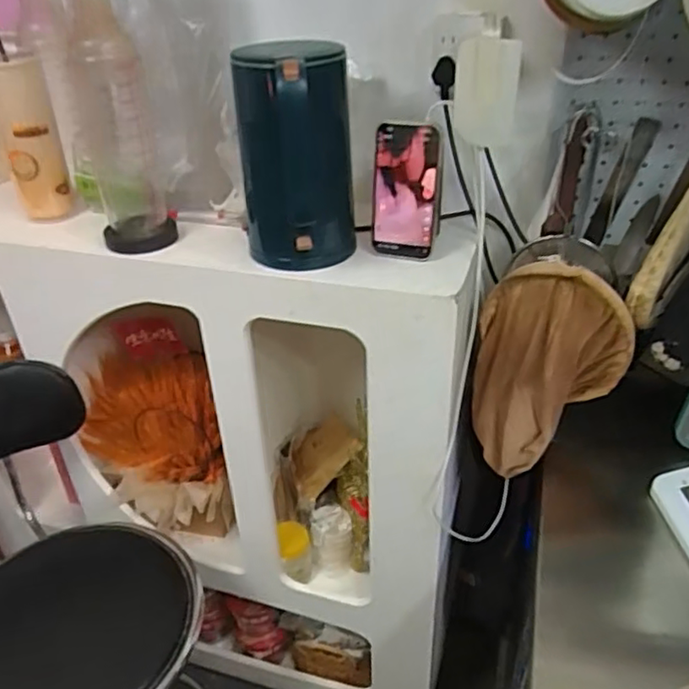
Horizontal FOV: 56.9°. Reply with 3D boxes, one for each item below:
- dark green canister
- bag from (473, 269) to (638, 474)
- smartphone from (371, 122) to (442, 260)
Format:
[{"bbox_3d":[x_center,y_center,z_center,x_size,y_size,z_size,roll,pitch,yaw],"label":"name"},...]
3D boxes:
[{"bbox_3d":[-0.058,-0.209,0.744,0.131,0.242,0.144,-6,34,-6],"label":"dark green canister"},{"bbox_3d":[0.247,0.039,0.798,0.180,0.251,0.106,16,38,24],"label":"bag"},{"bbox_3d":[0.072,-0.180,0.756,0.081,0.155,0.015,12,28,21],"label":"smartphone"}]

